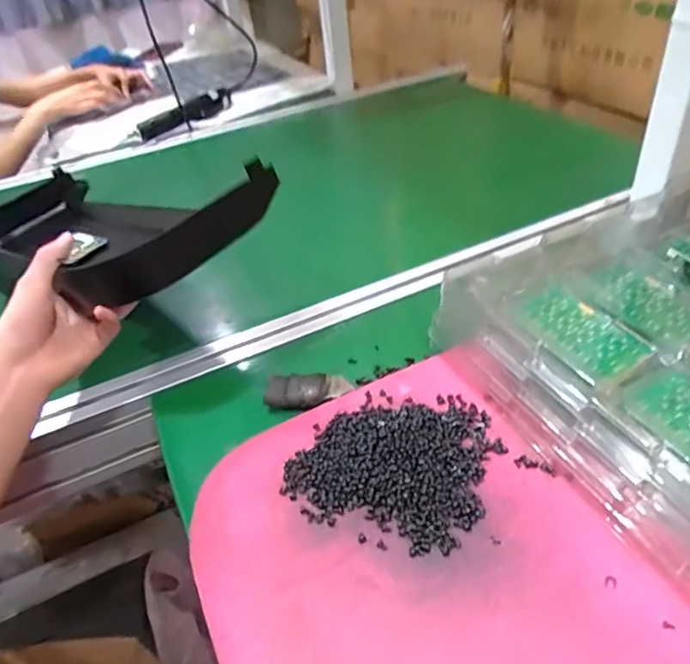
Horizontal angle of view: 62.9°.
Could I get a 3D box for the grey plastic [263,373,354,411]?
[{"bbox_3d":[-0.032,0.050,0.476,0.071,0.012,0.033,-4,42,3],"label":"grey plastic"}]

